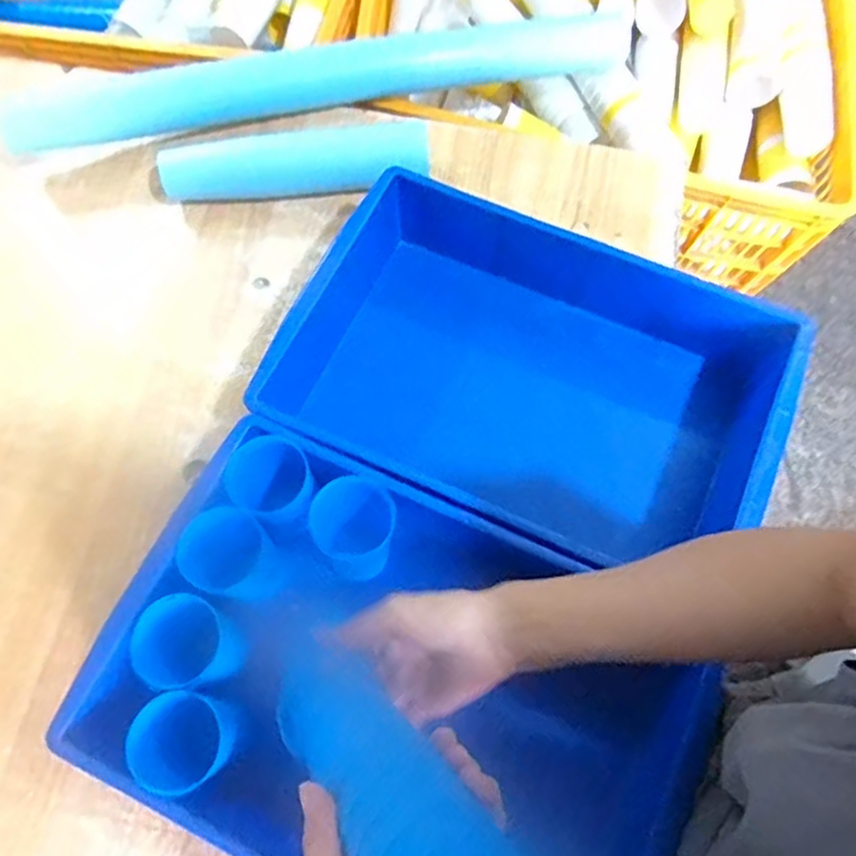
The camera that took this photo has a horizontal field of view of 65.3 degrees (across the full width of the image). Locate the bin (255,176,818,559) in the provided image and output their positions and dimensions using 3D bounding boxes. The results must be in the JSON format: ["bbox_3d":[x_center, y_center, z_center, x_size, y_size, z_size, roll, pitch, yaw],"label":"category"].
[{"bbox_3d":[0.085,-0.037,0.602,0.408,0.110,0.269,22,71,8],"label":"bin"}]

